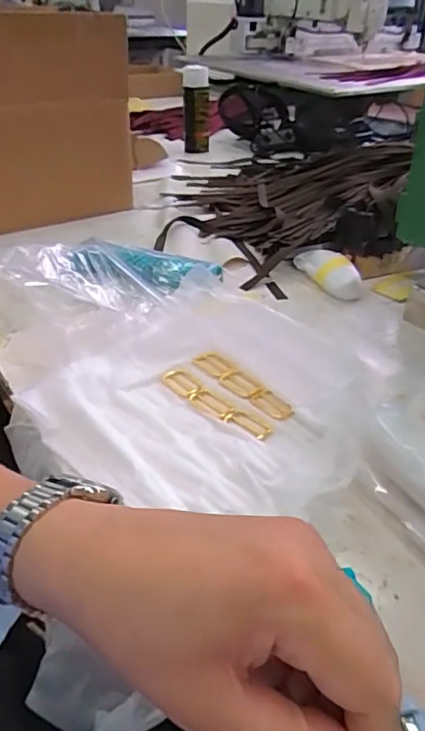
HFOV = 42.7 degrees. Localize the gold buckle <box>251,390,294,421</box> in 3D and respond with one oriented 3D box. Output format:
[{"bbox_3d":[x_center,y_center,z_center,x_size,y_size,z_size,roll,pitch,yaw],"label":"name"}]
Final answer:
[{"bbox_3d":[0.060,0.038,0.549,0.025,0.004,0.047,-24,42,-31],"label":"gold buckle"}]

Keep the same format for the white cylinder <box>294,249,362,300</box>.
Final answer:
[{"bbox_3d":[0.168,-0.136,0.782,0.047,0.036,0.117,-15,38,-21],"label":"white cylinder"}]

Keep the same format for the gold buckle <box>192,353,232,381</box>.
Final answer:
[{"bbox_3d":[0.001,-0.001,0.608,0.028,0.004,0.042,-23,41,-30],"label":"gold buckle"}]

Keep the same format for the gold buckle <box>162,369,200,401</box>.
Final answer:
[{"bbox_3d":[-0.030,0.020,0.575,0.028,0.007,0.051,-28,44,-35],"label":"gold buckle"}]

